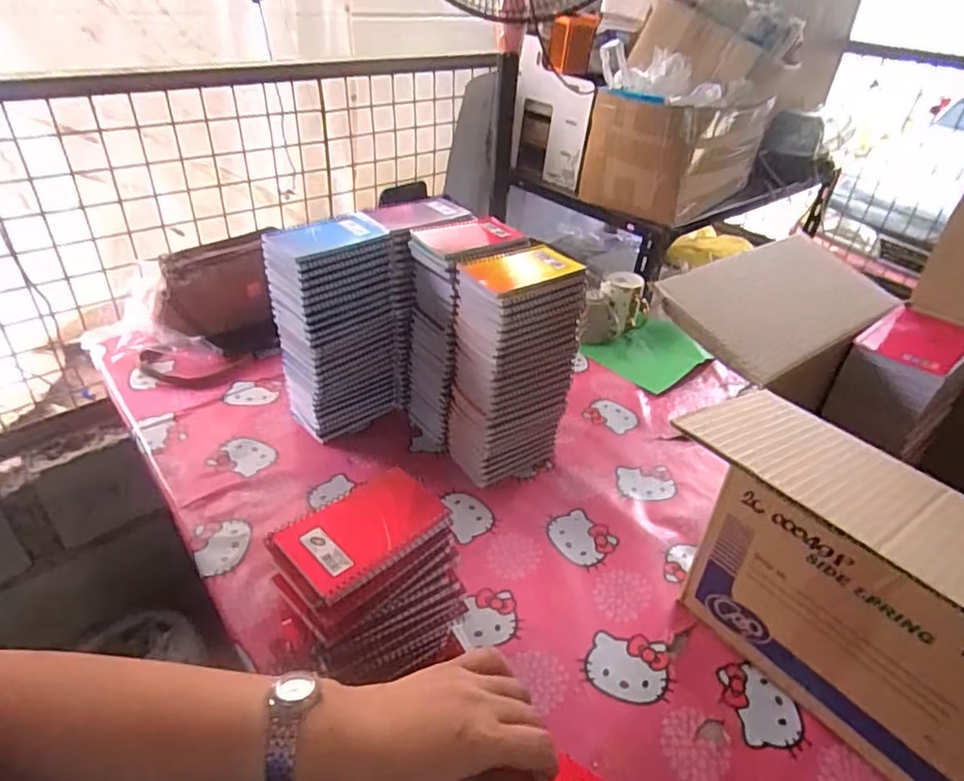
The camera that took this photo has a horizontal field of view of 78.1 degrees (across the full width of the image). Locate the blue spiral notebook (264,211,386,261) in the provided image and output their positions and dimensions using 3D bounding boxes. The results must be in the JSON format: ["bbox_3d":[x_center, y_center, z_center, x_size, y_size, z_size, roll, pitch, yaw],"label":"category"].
[{"bbox_3d":[-0.197,-0.201,0.757,0.134,0.010,0.094,-24,45,-34],"label":"blue spiral notebook"}]

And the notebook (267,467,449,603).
[{"bbox_3d":[-0.103,0.118,0.517,0.137,0.010,0.087,-27,46,-36],"label":"notebook"}]

